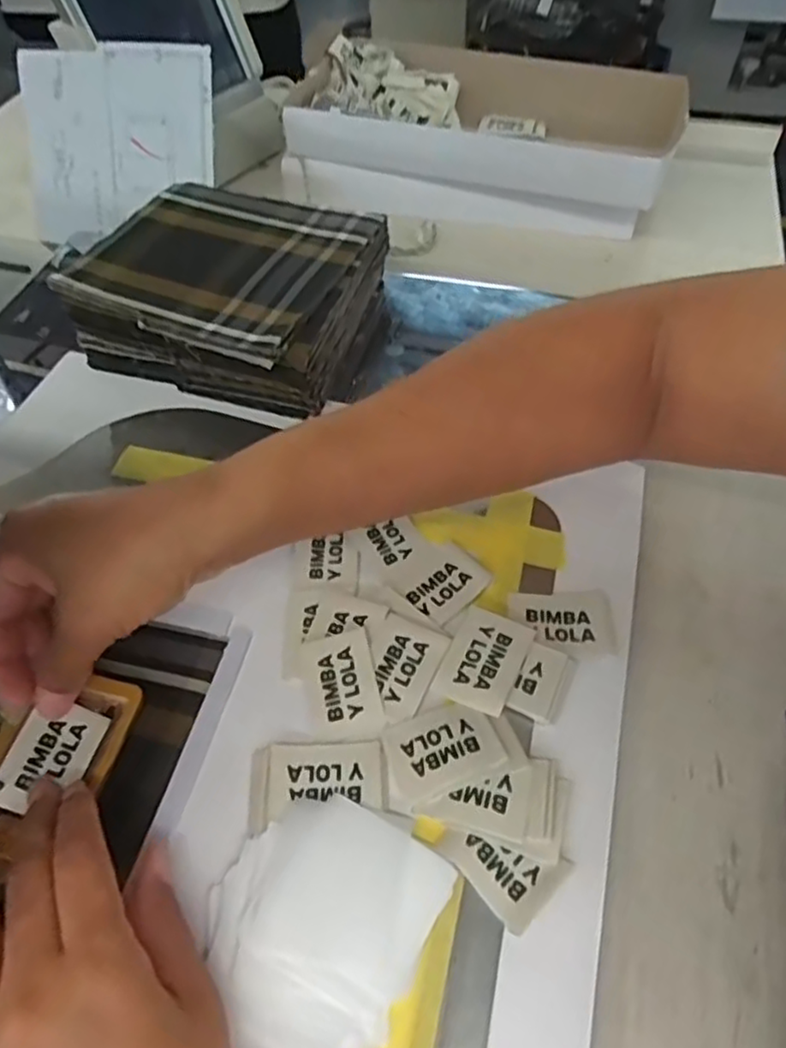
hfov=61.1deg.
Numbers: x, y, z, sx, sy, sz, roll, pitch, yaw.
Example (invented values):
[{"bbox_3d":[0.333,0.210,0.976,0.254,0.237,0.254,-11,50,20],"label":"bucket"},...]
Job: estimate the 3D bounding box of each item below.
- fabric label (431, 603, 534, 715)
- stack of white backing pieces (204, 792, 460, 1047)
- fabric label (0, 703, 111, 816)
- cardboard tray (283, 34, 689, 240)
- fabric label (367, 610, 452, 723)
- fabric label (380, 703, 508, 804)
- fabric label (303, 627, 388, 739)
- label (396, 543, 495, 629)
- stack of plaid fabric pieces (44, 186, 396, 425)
[{"bbox_3d":[0.044,0.063,0.316,0.035,0.005,0.051,22,57,15],"label":"fabric label"},{"bbox_3d":[-0.028,0.152,0.257,0.079,0.006,0.083,24,58,16],"label":"stack of white backing pieces"},{"bbox_3d":[-0.152,0.104,0.297,0.034,0.004,0.048,19,59,1],"label":"fabric label"},{"bbox_3d":[0.079,-0.337,0.581,0.315,0.076,0.199,11,55,7],"label":"cardboard tray"},{"bbox_3d":[0.002,0.065,0.316,0.036,0.004,0.046,24,58,16],"label":"fabric label"},{"bbox_3d":[0.022,0.097,0.291,0.047,0.007,0.036,-18,56,-13],"label":"fabric label"},{"bbox_3d":[-0.023,0.075,0.313,0.031,0.004,0.050,-14,61,-1],"label":"fabric label"},{"bbox_3d":[0.028,0.030,0.344,0.040,0.004,0.032,-41,57,-18],"label":"label"},{"bbox_3d":[-0.111,-0.153,0.452,0.183,0.065,0.154,15,56,10],"label":"stack of plaid fabric pieces"}]

